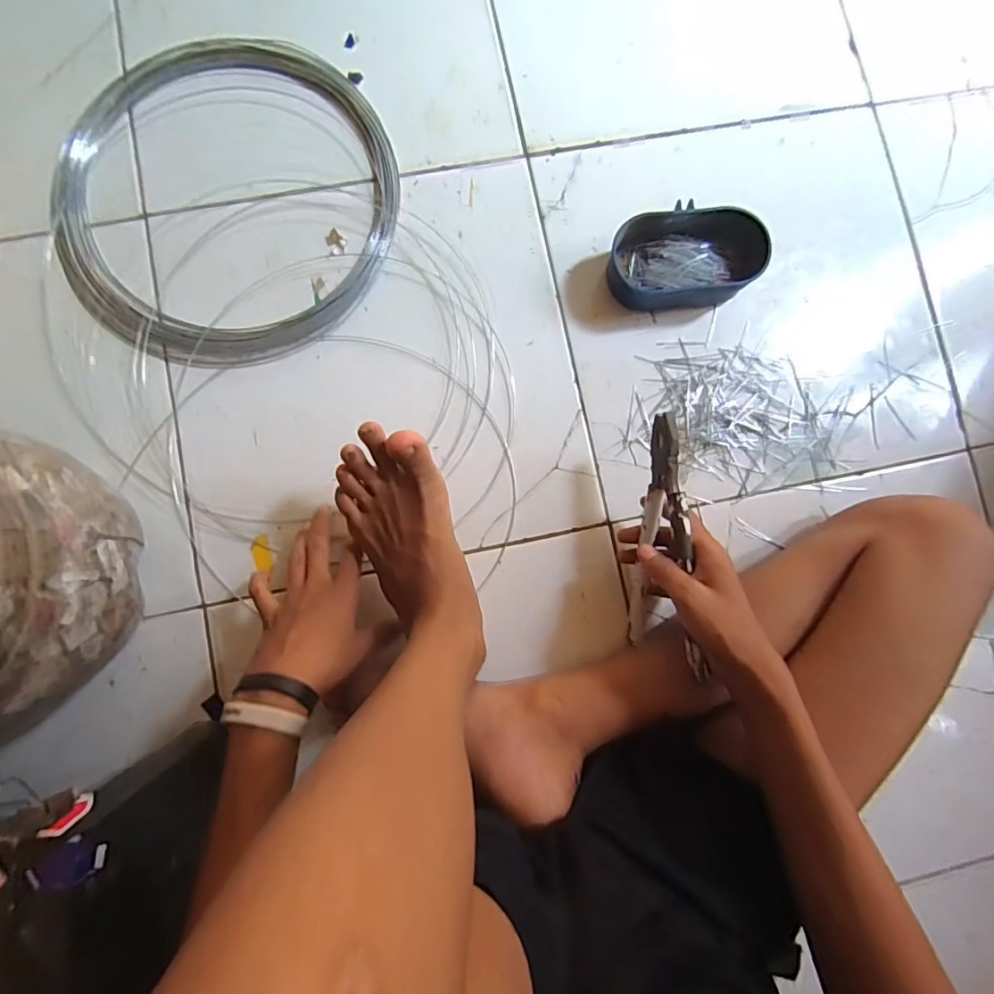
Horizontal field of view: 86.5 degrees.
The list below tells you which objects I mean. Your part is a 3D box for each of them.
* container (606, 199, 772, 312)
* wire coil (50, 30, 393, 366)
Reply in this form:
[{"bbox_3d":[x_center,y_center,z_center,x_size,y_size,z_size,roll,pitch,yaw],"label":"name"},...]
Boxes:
[{"bbox_3d":[0.189,-0.242,0.535,0.156,0.044,0.087,-8,84,-4],"label":"container"},{"bbox_3d":[-0.272,-0.314,0.537,0.335,0.012,0.356,0,84,-3],"label":"wire coil"}]

